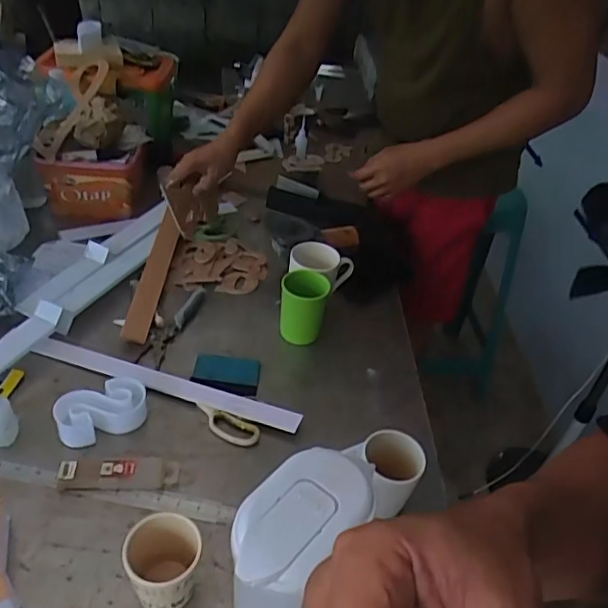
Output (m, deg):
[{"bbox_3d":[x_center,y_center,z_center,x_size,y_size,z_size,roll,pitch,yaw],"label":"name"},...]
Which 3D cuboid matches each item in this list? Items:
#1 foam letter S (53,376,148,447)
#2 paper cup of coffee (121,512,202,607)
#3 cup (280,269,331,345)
[{"bbox_3d":[-0.264,0.139,0.740,0.114,0.046,0.066,-18,45,-29],"label":"foam letter S"},{"bbox_3d":[-0.142,0.269,0.574,0.072,0.092,0.071,5,38,-4],"label":"paper cup of coffee"},{"bbox_3d":[-0.002,0.006,0.906,0.070,0.106,0.066,5,38,-4],"label":"cup"}]

